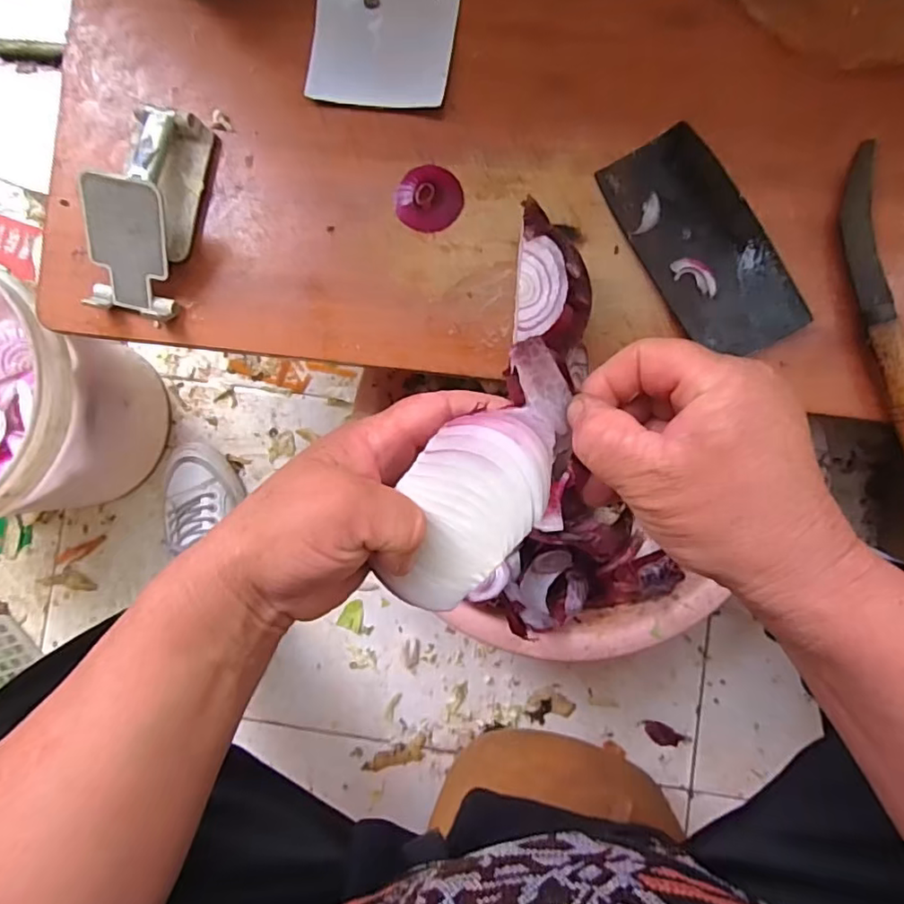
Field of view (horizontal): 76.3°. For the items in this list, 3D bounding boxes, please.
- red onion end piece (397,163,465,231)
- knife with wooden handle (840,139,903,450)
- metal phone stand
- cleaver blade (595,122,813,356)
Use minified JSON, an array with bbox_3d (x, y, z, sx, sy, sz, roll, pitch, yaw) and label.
[{"bbox_3d":[-0.018,-0.192,0.431,0.048,0.012,0.049,0,87,3],"label":"red onion end piece"},{"bbox_3d":[0.298,-0.106,0.396,0.032,0.021,0.220,-7,87,3],"label":"knife with wooden handle"},{"bbox_3d":[-0.232,-0.183,0.429,0.062,0.049,0.149,13,88,4],"label":"metal phone stand"},{"bbox_3d":[0.180,-0.149,0.413,0.082,0.008,0.168,-29,86,1],"label":"cleaver blade"}]

